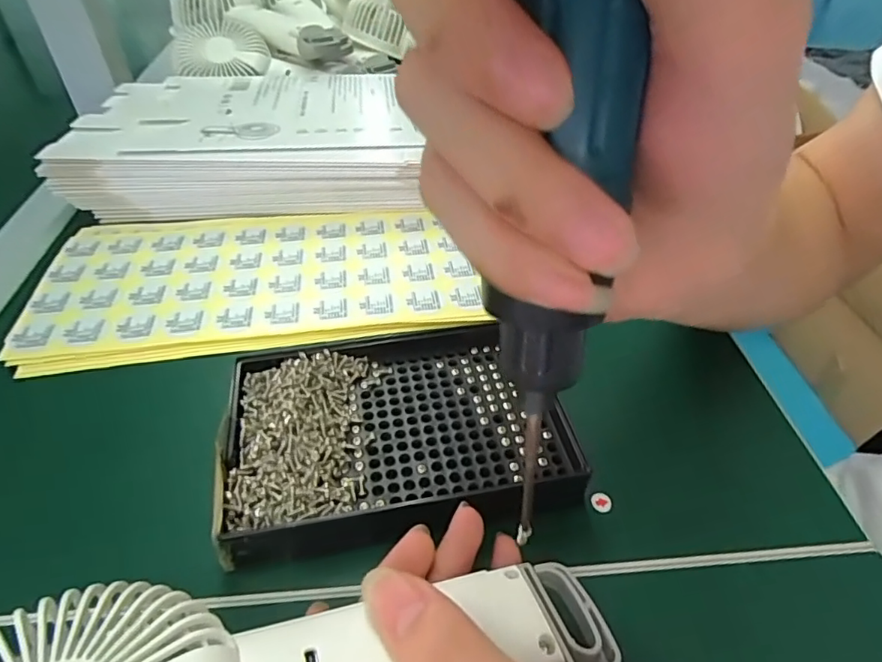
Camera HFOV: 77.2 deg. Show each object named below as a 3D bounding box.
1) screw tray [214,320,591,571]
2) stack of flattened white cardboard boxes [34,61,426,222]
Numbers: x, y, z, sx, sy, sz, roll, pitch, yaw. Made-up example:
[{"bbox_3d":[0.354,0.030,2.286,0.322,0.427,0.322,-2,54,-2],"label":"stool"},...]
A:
[{"bbox_3d":[-0.019,0.041,0.237,0.140,0.018,0.095,-8,43,-9],"label":"screw tray"},{"bbox_3d":[-0.141,-0.150,0.424,0.237,0.046,0.156,-2,43,-3],"label":"stack of flattened white cardboard boxes"}]

